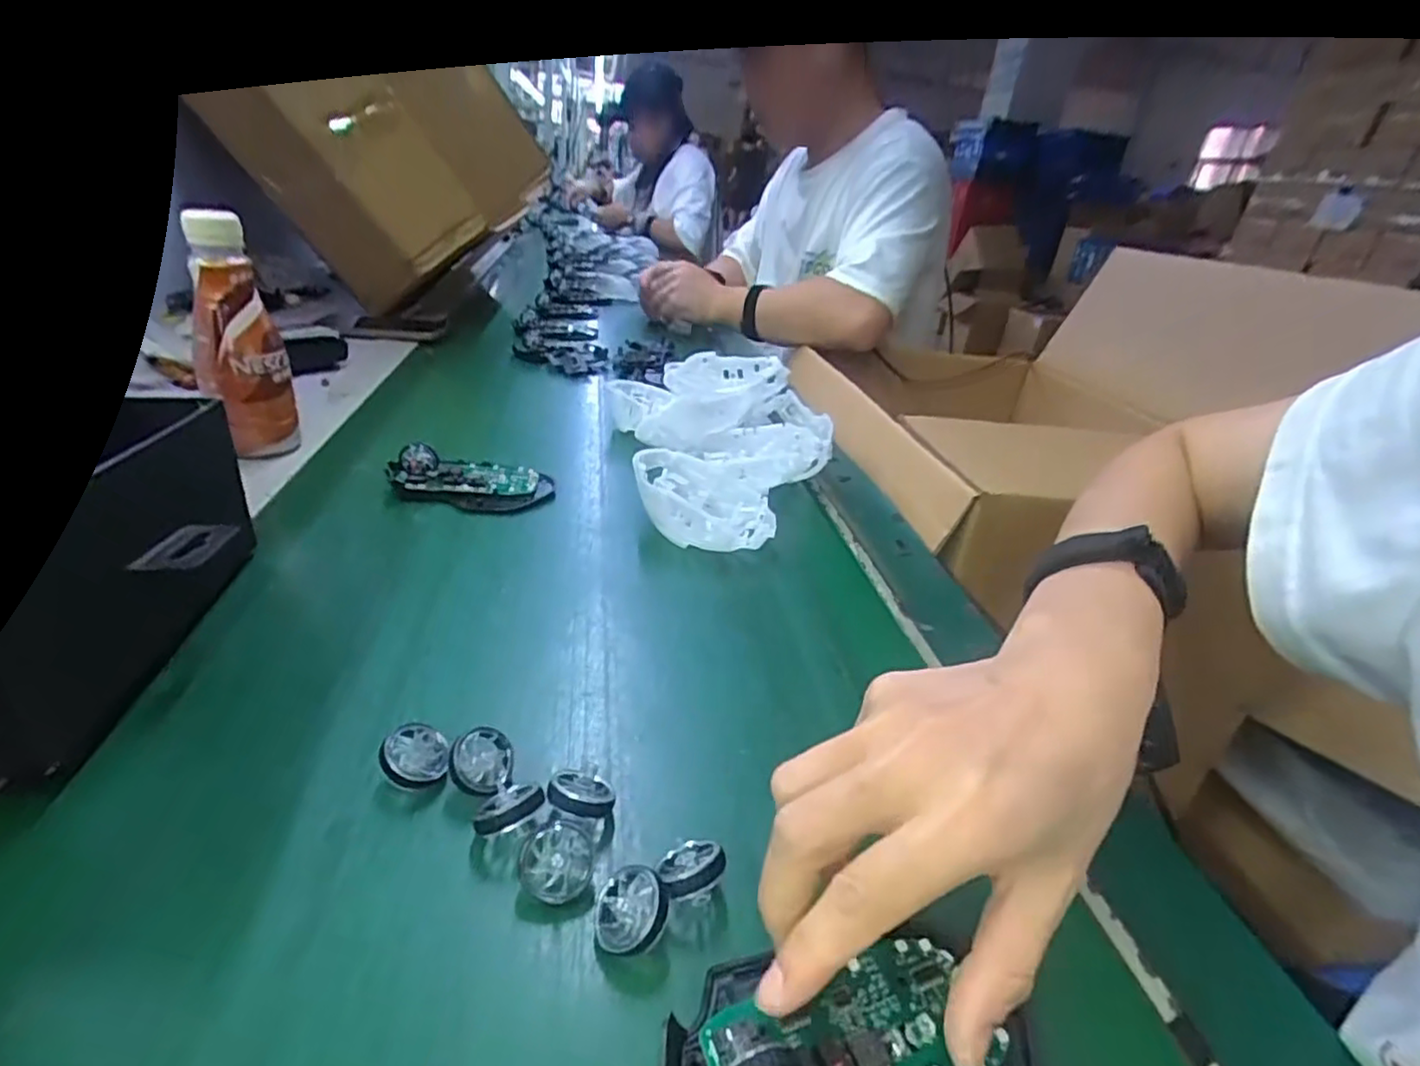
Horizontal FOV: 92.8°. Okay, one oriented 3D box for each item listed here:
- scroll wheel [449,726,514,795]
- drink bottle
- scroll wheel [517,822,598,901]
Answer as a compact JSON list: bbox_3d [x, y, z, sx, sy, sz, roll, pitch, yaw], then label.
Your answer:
[{"bbox_3d":[-0.092,0.092,0.273,0.025,0.005,0.026,22,47,-26],"label":"scroll wheel"},{"bbox_3d":[-0.341,-0.136,0.489,0.055,0.168,0.047,-8,34,-32],"label":"drink bottle"},{"bbox_3d":[-0.055,0.118,0.241,0.025,0.010,0.025,13,46,-5],"label":"scroll wheel"}]

